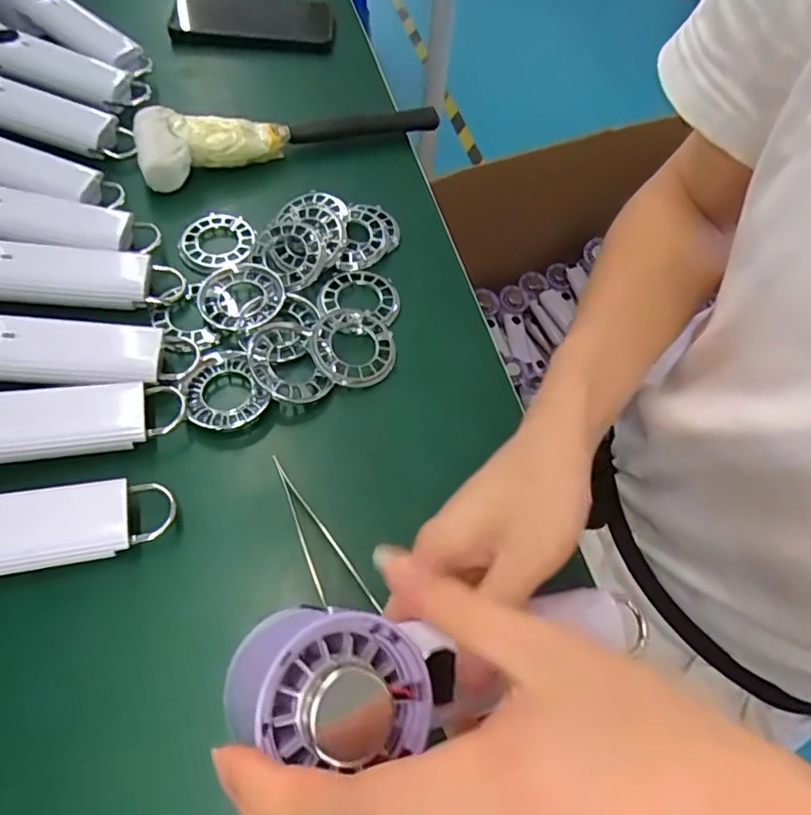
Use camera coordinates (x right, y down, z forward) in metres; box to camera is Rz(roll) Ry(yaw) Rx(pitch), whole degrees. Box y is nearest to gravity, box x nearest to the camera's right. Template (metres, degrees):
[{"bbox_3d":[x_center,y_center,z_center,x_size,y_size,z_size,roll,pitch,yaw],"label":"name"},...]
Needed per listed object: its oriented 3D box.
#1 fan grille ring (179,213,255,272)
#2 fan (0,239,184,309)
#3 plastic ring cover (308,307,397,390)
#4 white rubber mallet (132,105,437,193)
[{"bbox_3d":[-0.141,-0.126,0.443,0.052,0.010,0.053,2,59,-3],"label":"fan grille ring"},{"bbox_3d":[-0.252,-0.092,0.379,0.190,0.034,0.057,9,58,-18],"label":"fan"},{"bbox_3d":[-0.034,-0.041,0.396,0.055,0.010,0.056,-24,72,-23],"label":"plastic ring cover"},{"bbox_3d":[-0.097,-0.243,0.497,0.256,0.045,0.072,-20,63,-15],"label":"white rubber mallet"}]

